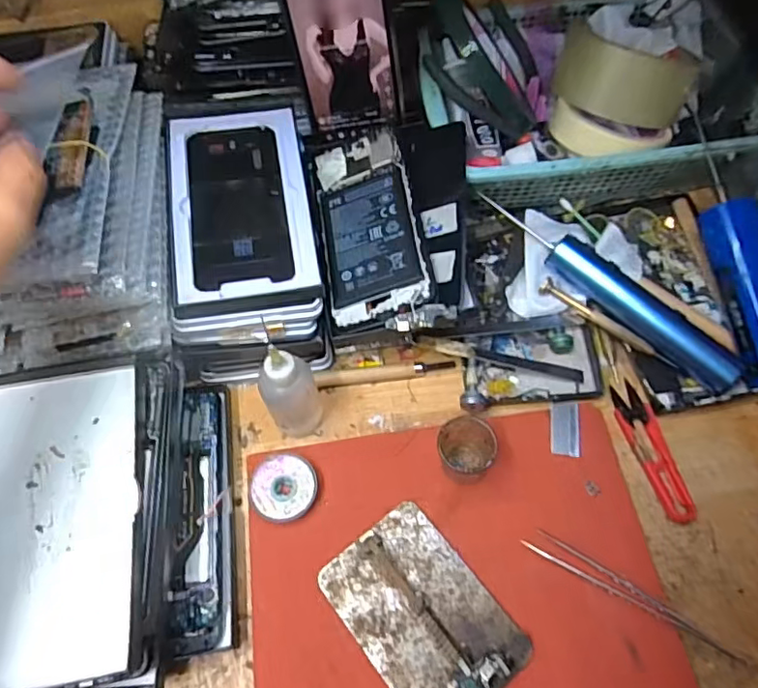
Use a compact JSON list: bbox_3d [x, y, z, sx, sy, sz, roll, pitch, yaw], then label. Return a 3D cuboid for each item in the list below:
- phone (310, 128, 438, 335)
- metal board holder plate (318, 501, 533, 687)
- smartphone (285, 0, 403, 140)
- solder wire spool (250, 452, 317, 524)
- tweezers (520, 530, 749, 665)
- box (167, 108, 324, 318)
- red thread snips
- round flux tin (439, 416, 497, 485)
[{"bbox_3d":[-0.009,-0.090,0.421,0.072,0.007,0.164,-16,64,14],"label":"phone"},{"bbox_3d":[0.026,0.161,0.345,0.080,0.018,0.115,-37,67,-15],"label":"metal board holder plate"},{"bbox_3d":[-0.026,-0.219,0.423,0.070,0.136,0.008,-8,47,7],"label":"smartphone"},{"bbox_3d":[-0.065,0.098,0.393,0.044,0.013,0.044,-1,63,3],"label":"solder wire spool"},{"bbox_3d":[0.157,0.156,0.355,0.136,0.008,0.015,29,68,16],"label":"tweezers"},{"bbox_3d":[-0.099,-0.103,0.418,0.098,0.019,0.168,-9,64,-3],"label":"box"},{"bbox_3d":[0.191,0.073,0.402,0.025,0.005,0.100,-13,63,-3],"label":"red thread snips"},{"bbox_3d":[0.056,0.070,0.376,0.034,0.045,0.034,-1,63,3],"label":"round flux tin"}]

